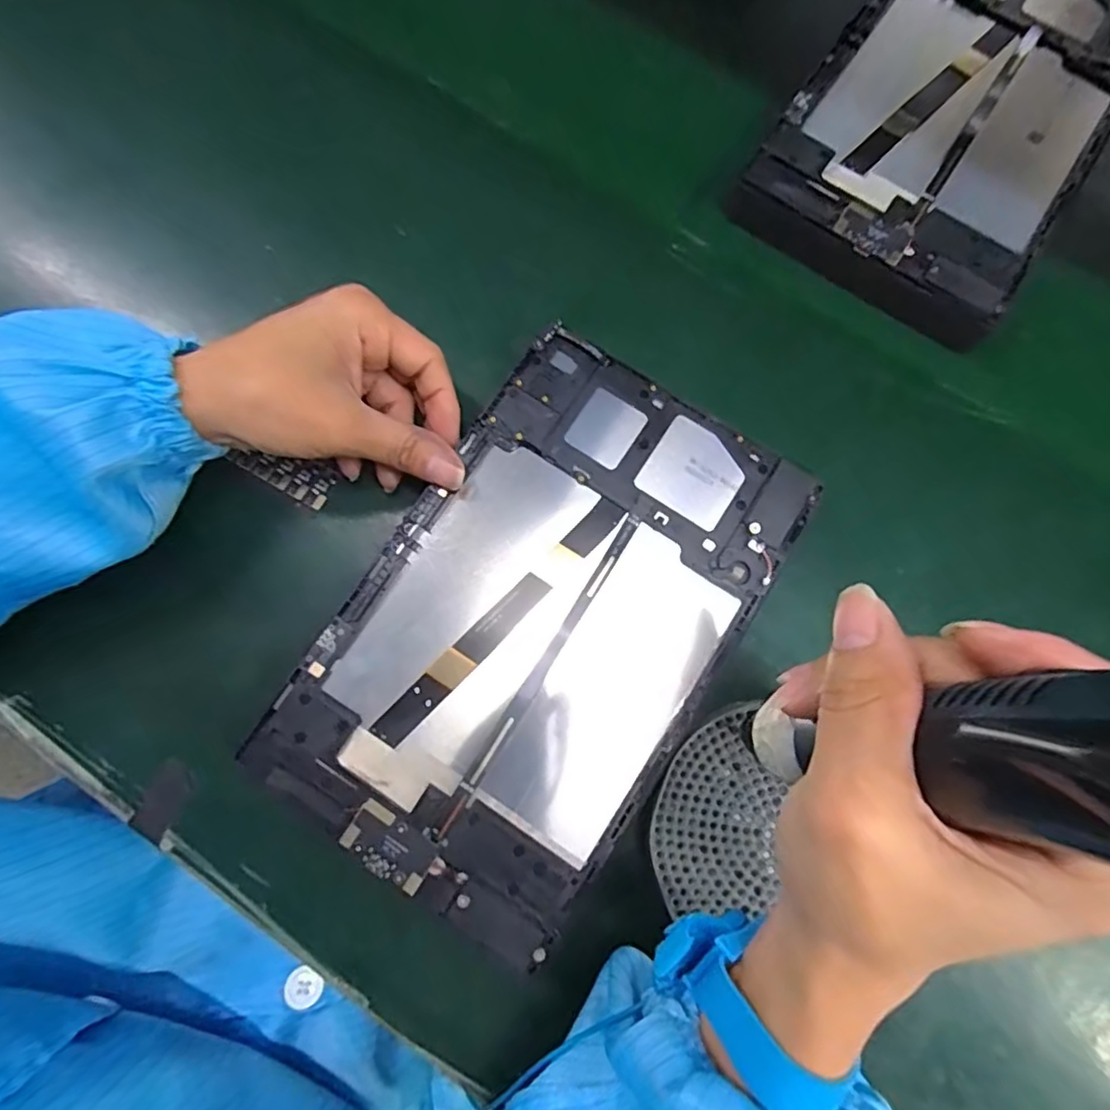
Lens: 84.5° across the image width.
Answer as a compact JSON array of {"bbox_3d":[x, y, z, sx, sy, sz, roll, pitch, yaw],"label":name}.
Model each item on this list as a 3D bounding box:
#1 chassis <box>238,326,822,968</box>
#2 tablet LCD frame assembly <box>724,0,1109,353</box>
[{"bbox_3d":[-0.005,0.027,0.265,0.147,0.010,0.234,33,82,6],"label":"chassis"},{"bbox_3d":[0.222,-0.248,0.333,0.151,0.015,0.253,34,82,6],"label":"tablet LCD frame assembly"}]

